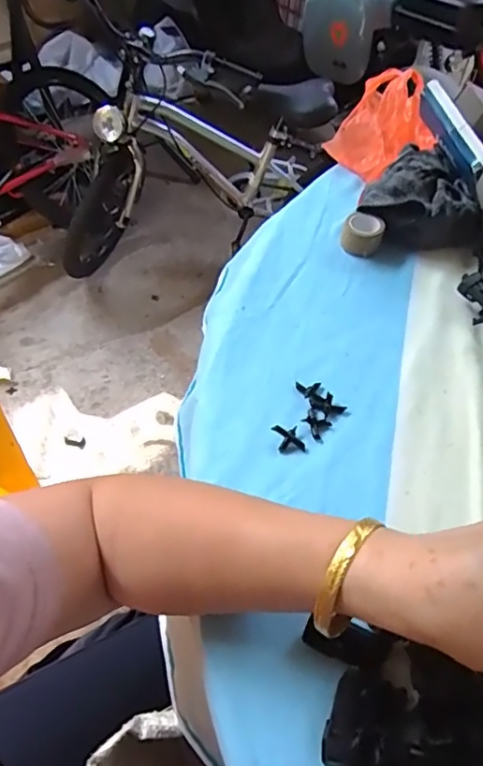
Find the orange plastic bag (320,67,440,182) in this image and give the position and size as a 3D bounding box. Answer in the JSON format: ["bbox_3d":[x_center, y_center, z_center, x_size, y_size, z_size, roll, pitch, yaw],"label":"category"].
[{"bbox_3d":[0.164,-0.289,0.625,0.102,0.055,0.146,27,56,17],"label":"orange plastic bag"}]

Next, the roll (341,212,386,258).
[{"bbox_3d":[0.114,-0.139,0.529,0.035,0.027,0.036,1,53,-1],"label":"roll"}]

